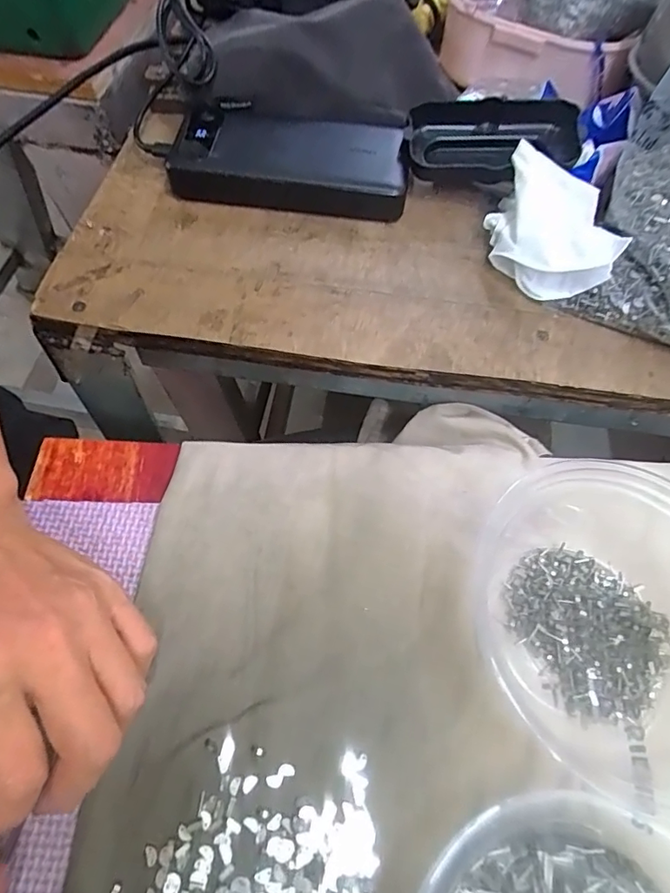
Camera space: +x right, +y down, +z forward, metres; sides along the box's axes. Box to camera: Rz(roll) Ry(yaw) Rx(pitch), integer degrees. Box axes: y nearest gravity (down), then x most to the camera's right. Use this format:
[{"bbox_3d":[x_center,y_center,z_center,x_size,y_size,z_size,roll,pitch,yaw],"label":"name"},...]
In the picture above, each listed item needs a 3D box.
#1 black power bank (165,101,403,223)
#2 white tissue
[{"bbox_3d":[-0.034,-0.191,0.351,0.158,0.027,0.070,10,64,4],"label":"black power bank"},{"bbox_3d":[0.129,-0.129,0.313,0.073,0.047,0.070,20,63,9],"label":"white tissue"}]

